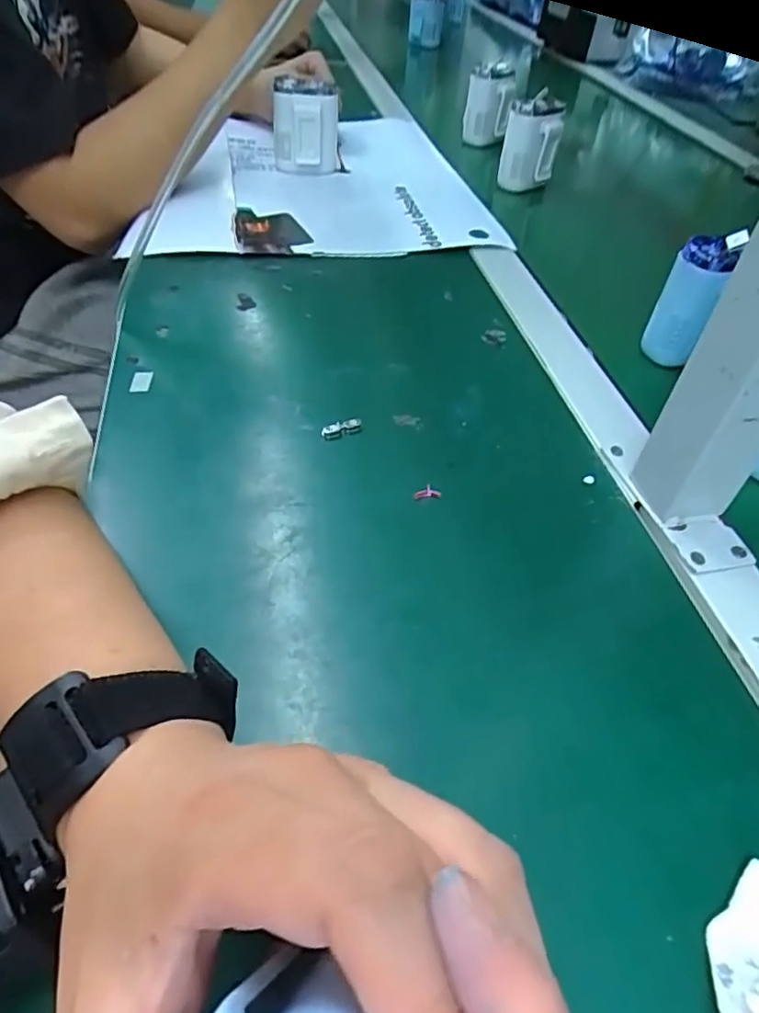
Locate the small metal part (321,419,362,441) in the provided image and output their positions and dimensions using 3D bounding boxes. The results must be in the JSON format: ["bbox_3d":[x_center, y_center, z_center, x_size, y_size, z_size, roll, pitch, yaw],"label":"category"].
[{"bbox_3d":[-0.022,-0.047,0.370,0.026,0.007,0.009,-18,51,-19],"label":"small metal part"}]

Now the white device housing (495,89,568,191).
[{"bbox_3d":[0.161,-0.384,0.645,0.049,0.084,0.052,34,54,25],"label":"white device housing"}]

